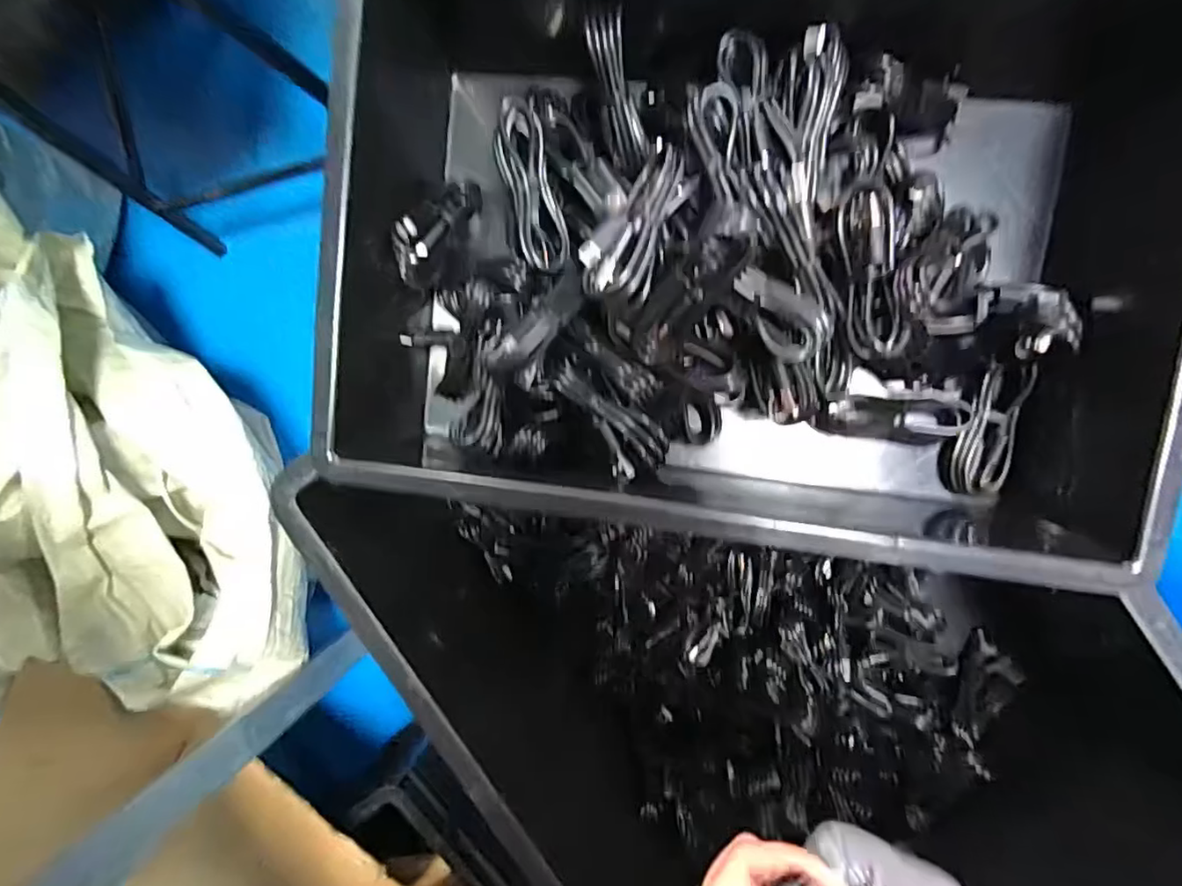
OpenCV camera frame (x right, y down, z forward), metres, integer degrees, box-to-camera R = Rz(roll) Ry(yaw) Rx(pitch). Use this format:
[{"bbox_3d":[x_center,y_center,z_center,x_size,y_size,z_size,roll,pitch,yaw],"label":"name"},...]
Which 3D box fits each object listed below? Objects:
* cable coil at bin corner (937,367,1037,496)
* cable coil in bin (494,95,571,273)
[{"bbox_3d":[0.206,-0.007,0.316,0.031,0.016,0.066,6,97,6],"label":"cable coil at bin corner"},{"bbox_3d":[-0.030,-0.124,0.295,0.024,0.018,0.079,-11,95,8],"label":"cable coil in bin"}]

